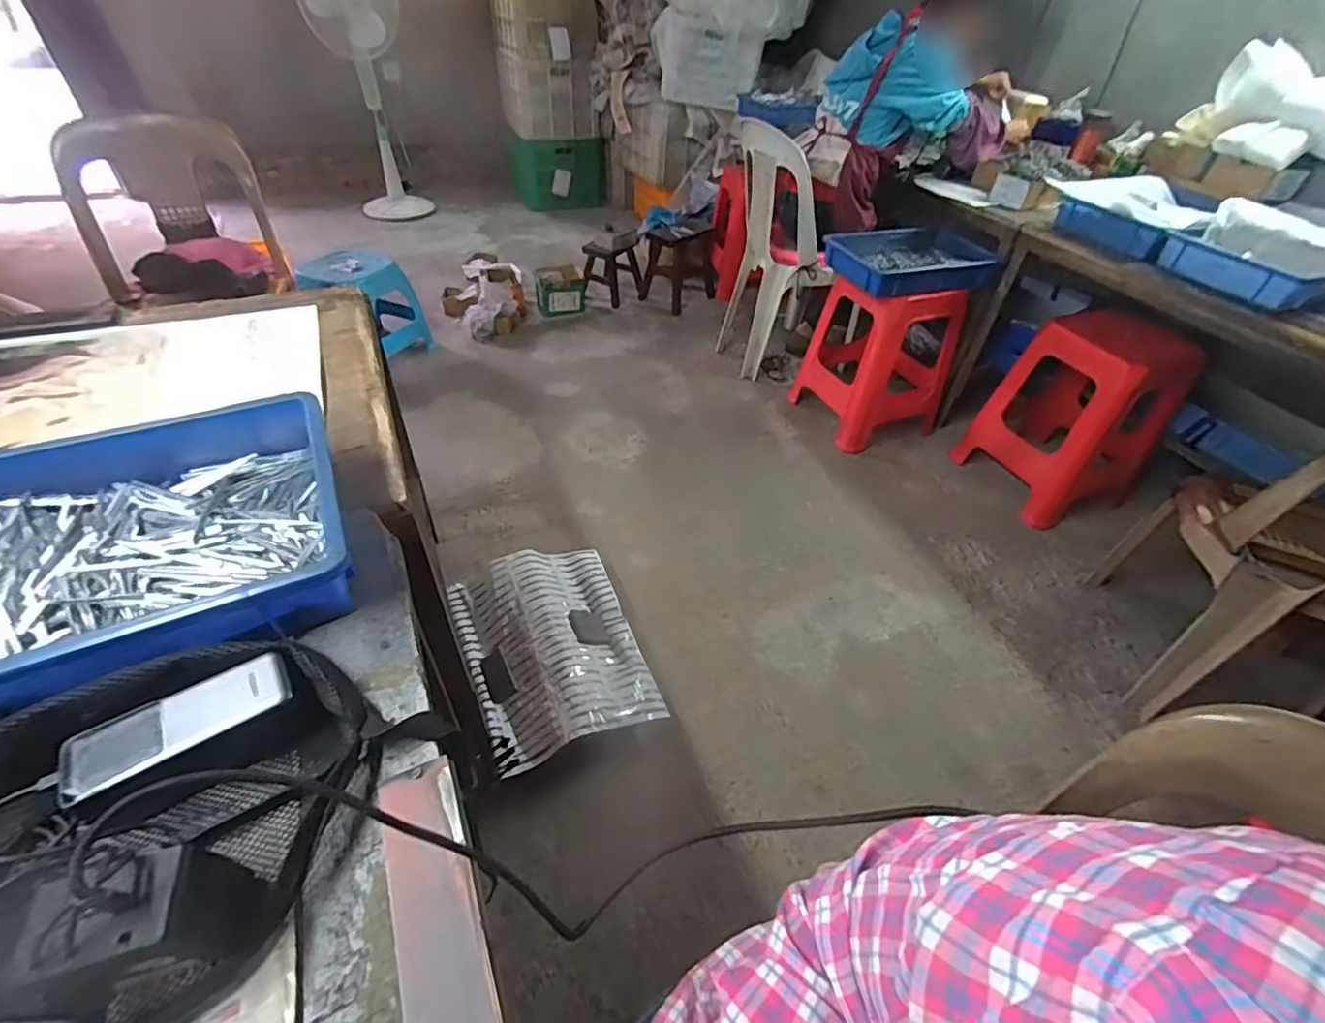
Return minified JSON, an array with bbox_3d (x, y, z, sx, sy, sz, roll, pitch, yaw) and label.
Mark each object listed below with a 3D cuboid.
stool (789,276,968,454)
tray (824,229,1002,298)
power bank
[{"bbox_3d":[0.710,-0.483,1.805,0.411,0.467,0.337,-14,46,-18],"label":"stool"},{"bbox_3d":[0.697,-0.712,1.631,0.416,0.084,0.309,-10,45,-15],"label":"tray"},{"bbox_3d":[-0.334,0.146,0.400,0.128,0.014,0.052,-26,51,-28],"label":"power bank"}]

